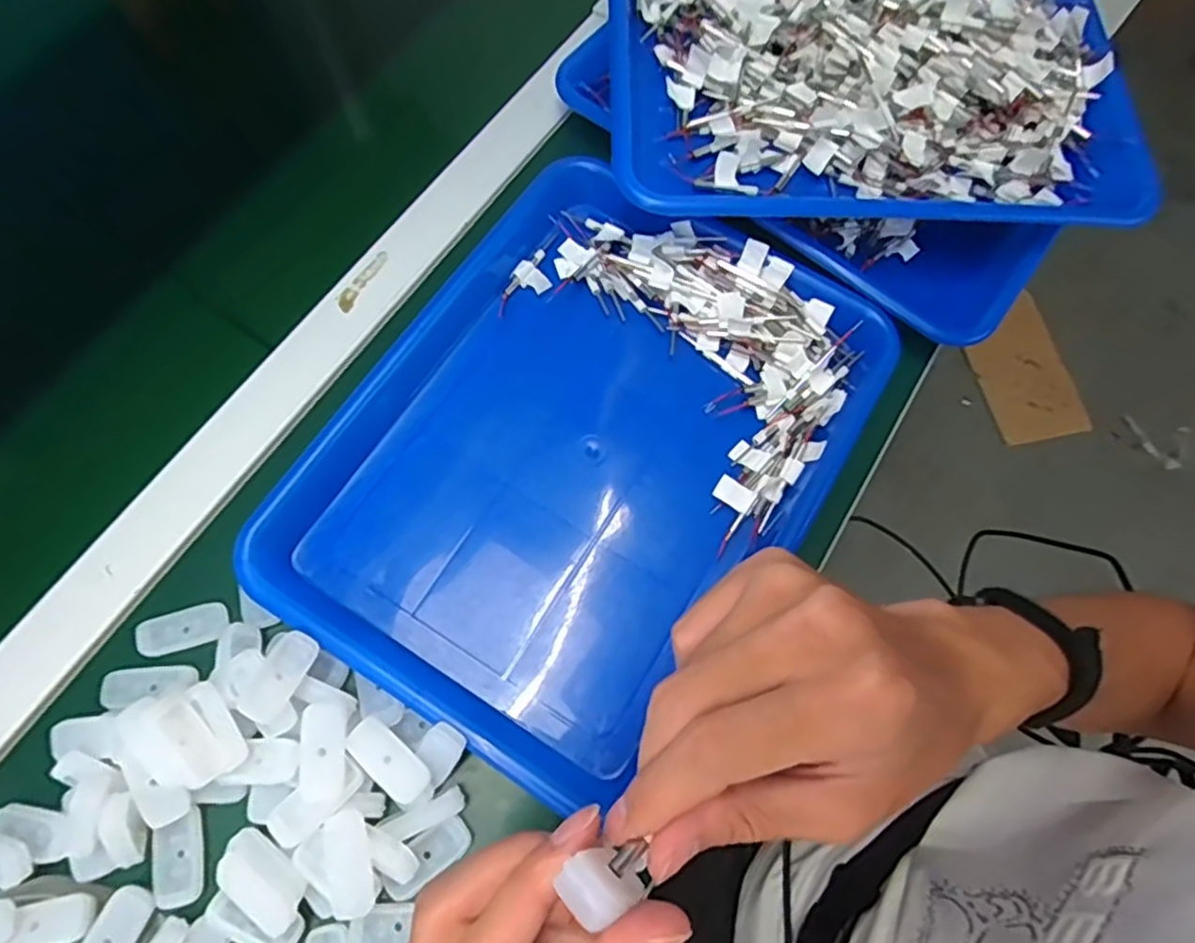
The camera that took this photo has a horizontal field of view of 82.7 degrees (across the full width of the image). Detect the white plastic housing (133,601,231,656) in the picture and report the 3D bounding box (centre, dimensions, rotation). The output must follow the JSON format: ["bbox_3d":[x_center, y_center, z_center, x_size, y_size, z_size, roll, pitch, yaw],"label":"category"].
[{"bbox_3d":[-0.212,0.079,0.346,0.043,0.005,0.020,-15,72,-9],"label":"white plastic housing"}]

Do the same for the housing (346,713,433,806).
[{"bbox_3d":[-0.095,0.131,0.308,0.042,0.005,0.020,46,52,1],"label":"housing"}]

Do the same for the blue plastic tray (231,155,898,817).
[{"bbox_3d":[-0.008,-0.018,0.380,0.246,0.032,0.317,31,72,11],"label":"blue plastic tray"}]

